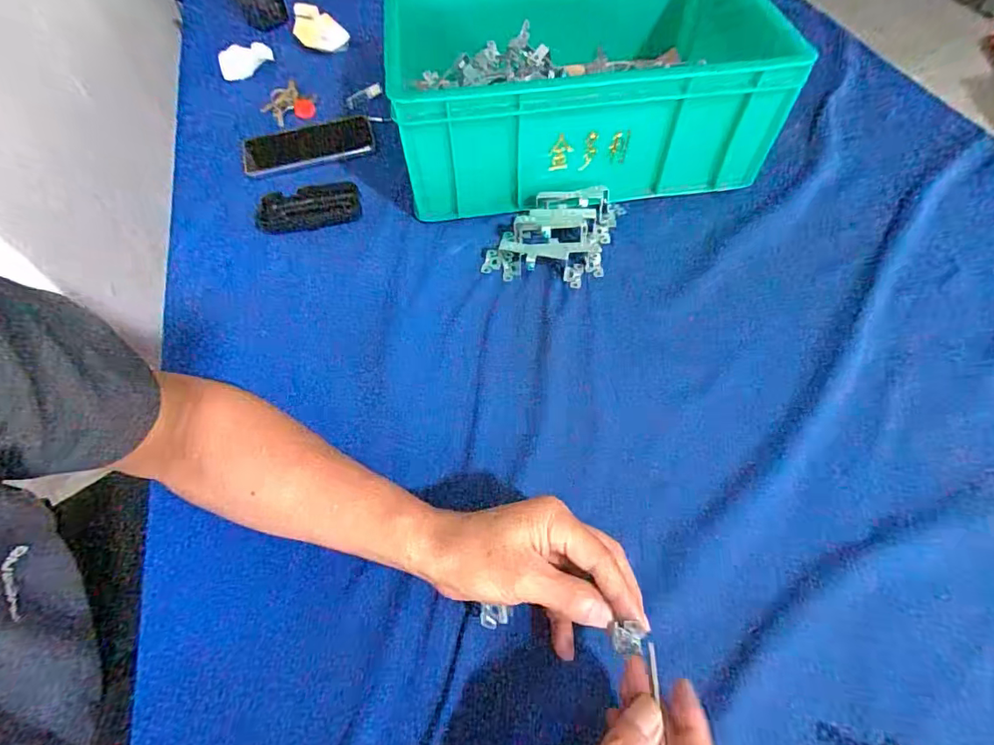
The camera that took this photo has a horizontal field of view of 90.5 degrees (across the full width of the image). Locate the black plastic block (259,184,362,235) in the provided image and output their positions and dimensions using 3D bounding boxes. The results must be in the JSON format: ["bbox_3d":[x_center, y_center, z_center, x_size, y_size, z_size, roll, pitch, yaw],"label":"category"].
[{"bbox_3d":[-0.218,-0.191,0.572,0.117,0.030,0.037,-8,58,-3],"label":"black plastic block"}]

